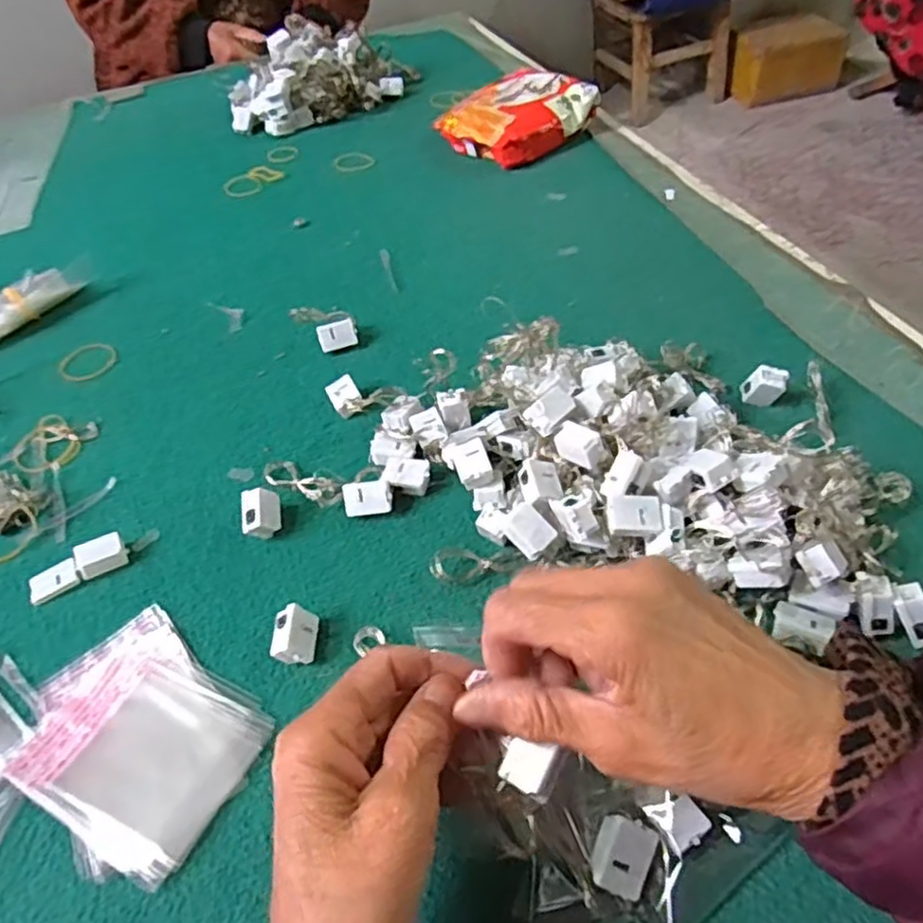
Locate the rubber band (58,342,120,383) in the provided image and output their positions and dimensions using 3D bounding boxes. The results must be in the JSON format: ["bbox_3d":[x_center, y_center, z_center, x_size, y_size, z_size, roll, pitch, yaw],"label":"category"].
[{"bbox_3d":[-0.291,-0.078,0.547,0.043,0.004,0.046,-27,51,-17],"label":"rubber band"}]

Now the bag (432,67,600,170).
[{"bbox_3d":[0.057,-0.362,0.735,0.140,0.042,0.127,-35,54,-23],"label":"bag"}]

